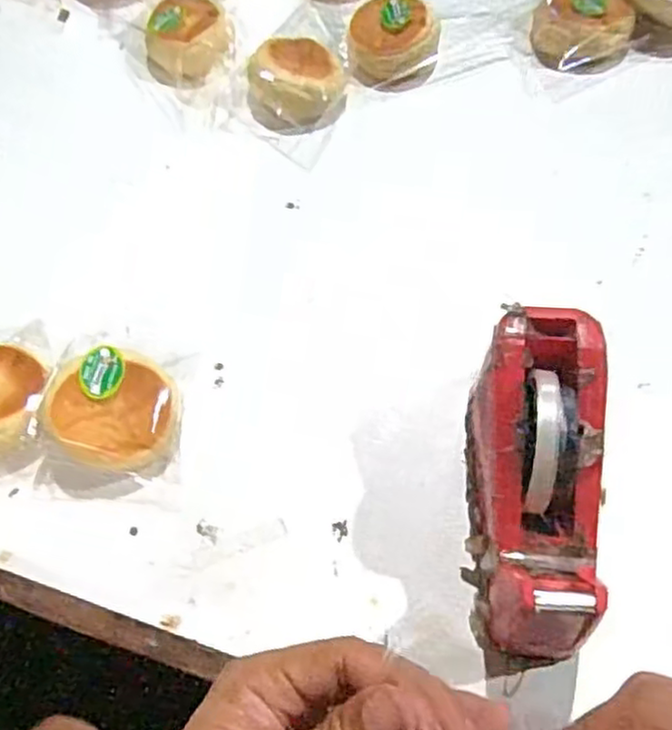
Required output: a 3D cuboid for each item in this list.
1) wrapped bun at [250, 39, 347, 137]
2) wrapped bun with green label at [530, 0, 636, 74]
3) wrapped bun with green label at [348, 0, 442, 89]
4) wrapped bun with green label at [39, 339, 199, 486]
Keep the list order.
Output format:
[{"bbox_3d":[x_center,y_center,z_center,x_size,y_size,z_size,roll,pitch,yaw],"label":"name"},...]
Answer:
[{"bbox_3d":[-0.037,-0.263,0.659,0.091,0.052,0.084,-1,64,2],"label":"wrapped bun"},{"bbox_3d":[0.245,-0.337,0.689,0.098,0.038,0.083,13,65,9],"label":"wrapped bun with green label"},{"bbox_3d":[0.056,-0.313,0.676,0.087,0.058,0.071,3,64,4],"label":"wrapped bun with green label"},{"bbox_3d":[-0.163,0.027,0.517,0.096,0.060,0.107,0,64,3],"label":"wrapped bun with green label"}]

